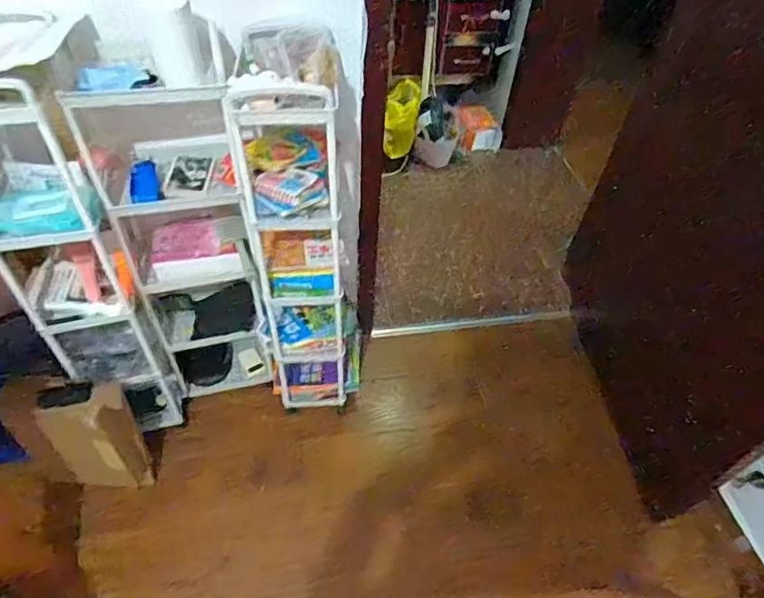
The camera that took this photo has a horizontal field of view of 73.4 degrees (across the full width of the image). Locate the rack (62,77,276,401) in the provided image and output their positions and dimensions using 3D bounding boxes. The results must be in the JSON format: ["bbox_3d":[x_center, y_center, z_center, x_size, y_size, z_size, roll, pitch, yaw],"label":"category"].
[{"bbox_3d":[-0.460,-0.085,1.273,0.273,0.953,0.242,-19,52,-20],"label":"rack"}]

